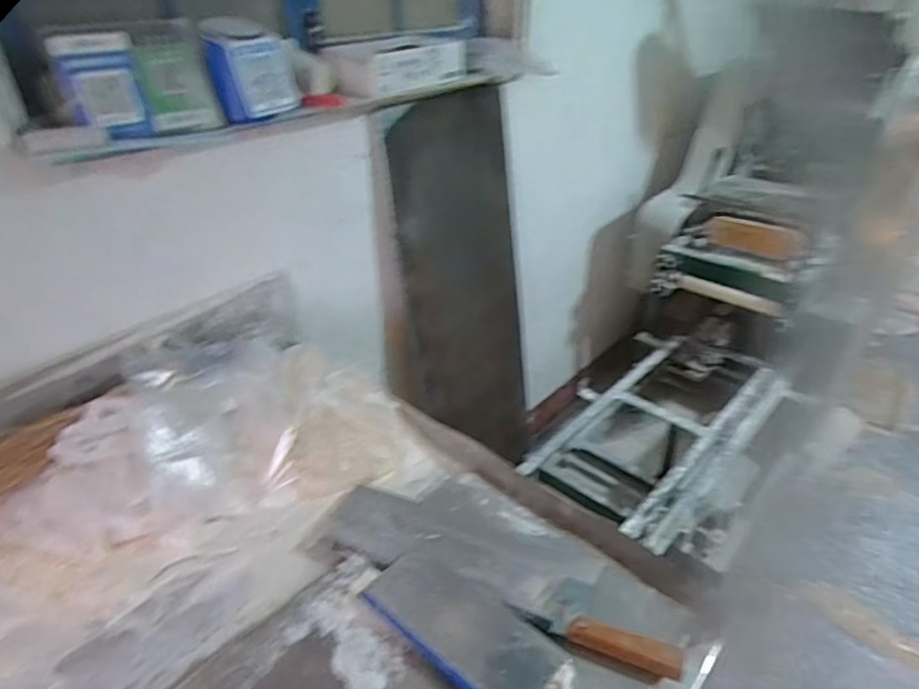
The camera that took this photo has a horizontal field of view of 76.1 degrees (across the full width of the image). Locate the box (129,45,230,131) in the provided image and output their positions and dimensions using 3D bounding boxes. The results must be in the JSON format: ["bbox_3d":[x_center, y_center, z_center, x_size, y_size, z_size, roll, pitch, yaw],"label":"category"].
[{"bbox_3d":[-0.366,-0.334,0.769,0.091,0.112,0.043,-13,35,-19],"label":"box"}]

